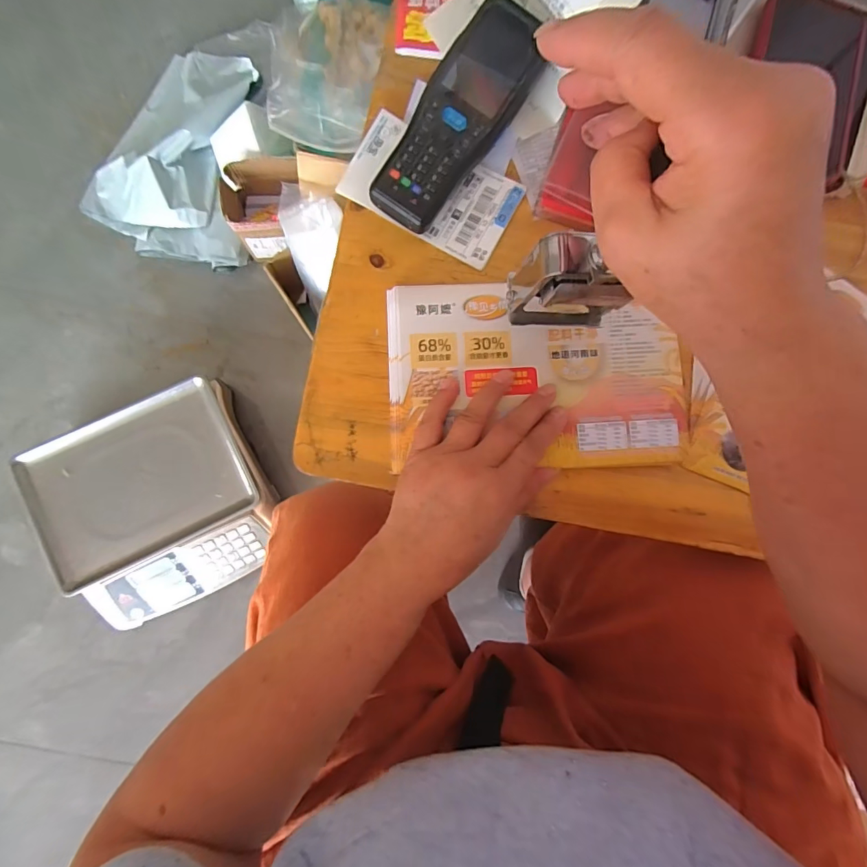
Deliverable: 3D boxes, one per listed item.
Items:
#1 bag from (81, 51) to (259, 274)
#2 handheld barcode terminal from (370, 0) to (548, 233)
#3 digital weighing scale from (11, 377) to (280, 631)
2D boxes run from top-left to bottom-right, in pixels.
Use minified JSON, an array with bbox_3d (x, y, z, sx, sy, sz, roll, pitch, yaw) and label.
[{"bbox_3d":[-0.499,-0.553,0.845,0.338,0.097,0.412,11,83,-1],"label":"bag"},{"bbox_3d":[0.020,-0.235,0.330,0.067,0.032,0.180,31,83,1],"label":"handheld barcode terminal"},{"bbox_3d":[-0.465,0.120,0.758,0.333,0.123,0.336,-24,85,-5],"label":"digital weighing scale"}]

